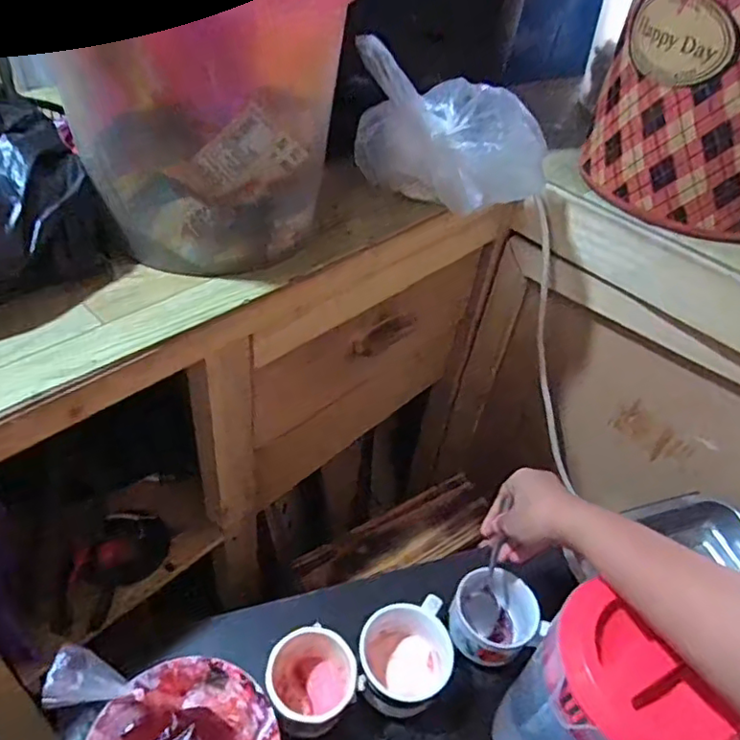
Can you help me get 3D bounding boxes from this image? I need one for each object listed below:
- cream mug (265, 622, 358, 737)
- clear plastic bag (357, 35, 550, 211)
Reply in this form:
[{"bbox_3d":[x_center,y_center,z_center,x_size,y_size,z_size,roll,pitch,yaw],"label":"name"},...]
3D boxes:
[{"bbox_3d":[-0.052,0.285,0.543,0.075,0.078,0.070,4,45,-4],"label":"cream mug"},{"bbox_3d":[0.094,-0.247,0.638,0.216,0.128,0.109,6,45,-2],"label":"clear plastic bag"}]

